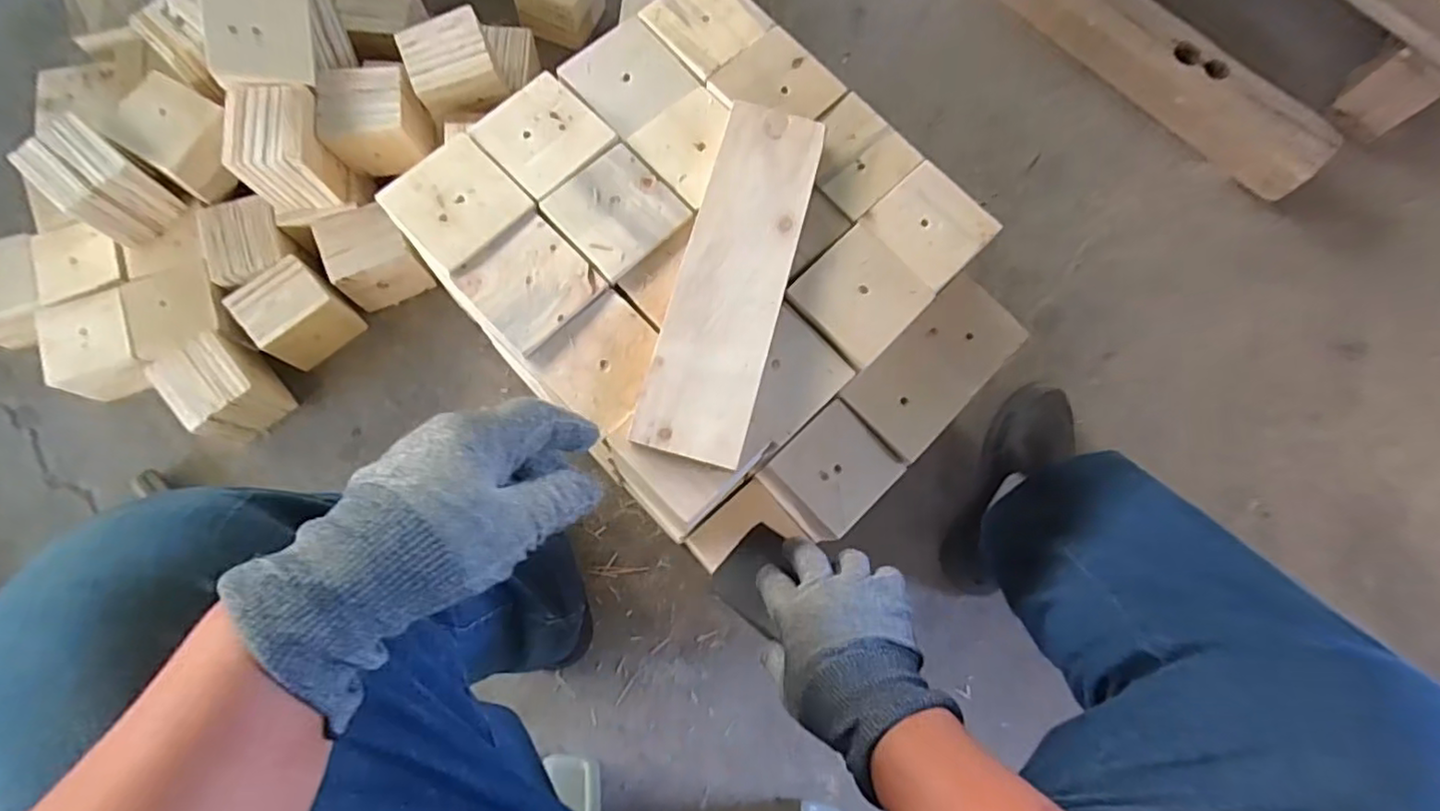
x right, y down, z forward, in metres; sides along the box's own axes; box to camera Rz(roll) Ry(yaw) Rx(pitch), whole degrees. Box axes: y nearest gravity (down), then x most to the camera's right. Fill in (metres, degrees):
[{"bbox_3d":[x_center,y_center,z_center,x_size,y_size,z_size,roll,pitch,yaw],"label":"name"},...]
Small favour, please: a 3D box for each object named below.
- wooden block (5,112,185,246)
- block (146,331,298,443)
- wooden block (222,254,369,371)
[{"bbox_3d":[-0.671,-0.240,0.709,0.099,0.091,0.082,40,78,6],"label":"wooden block"},{"bbox_3d":[-0.555,-0.021,0.735,0.091,0.093,0.091,43,79,8],"label":"block"},{"bbox_3d":[-0.493,-0.110,0.764,0.100,0.080,0.083,-41,82,-11],"label":"wooden block"}]

